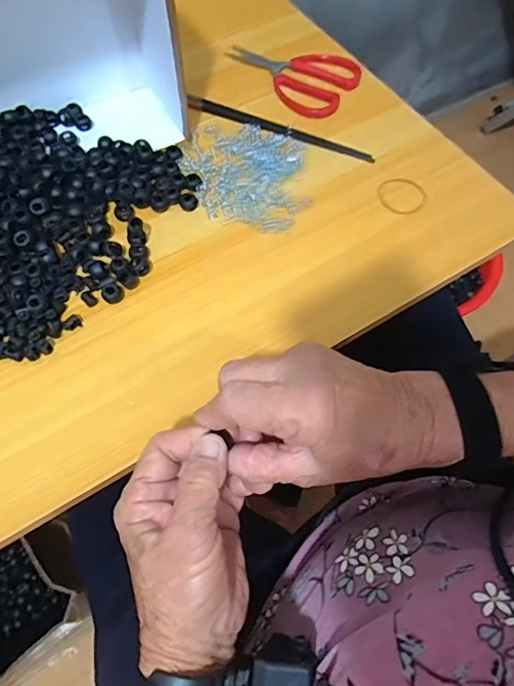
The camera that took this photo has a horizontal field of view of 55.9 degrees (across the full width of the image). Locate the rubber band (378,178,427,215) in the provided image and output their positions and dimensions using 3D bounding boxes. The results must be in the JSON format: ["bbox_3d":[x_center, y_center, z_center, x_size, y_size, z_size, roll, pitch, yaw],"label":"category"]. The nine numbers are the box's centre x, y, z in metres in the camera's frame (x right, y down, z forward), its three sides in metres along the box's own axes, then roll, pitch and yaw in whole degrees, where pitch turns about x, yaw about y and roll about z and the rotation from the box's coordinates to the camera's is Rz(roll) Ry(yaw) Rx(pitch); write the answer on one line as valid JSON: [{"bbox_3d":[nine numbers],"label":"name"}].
[{"bbox_3d":[0.147,-0.149,0.491,0.046,0.004,0.048,-1,64,3],"label":"rubber band"}]

